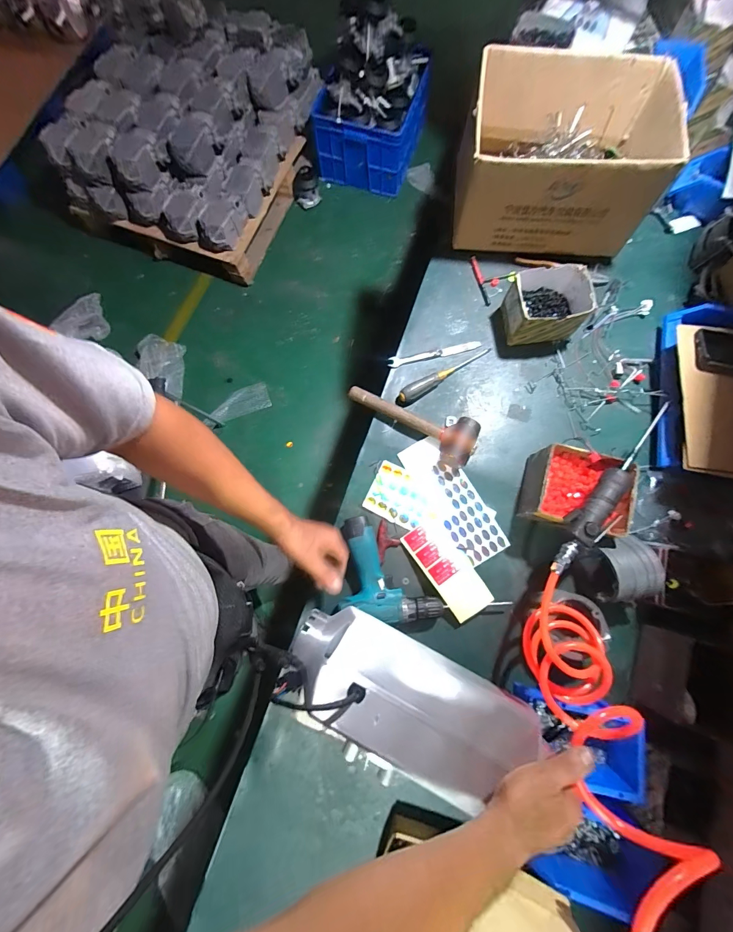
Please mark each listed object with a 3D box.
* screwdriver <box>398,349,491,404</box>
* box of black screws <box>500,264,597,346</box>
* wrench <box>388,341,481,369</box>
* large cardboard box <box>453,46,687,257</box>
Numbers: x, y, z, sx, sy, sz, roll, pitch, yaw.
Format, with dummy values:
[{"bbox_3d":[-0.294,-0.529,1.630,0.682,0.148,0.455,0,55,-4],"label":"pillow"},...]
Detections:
[{"bbox_3d":[0.169,-0.200,0.743,0.231,0.030,0.027,-32,79,-6],"label":"screwdriver"},{"bbox_3d":[0.382,-0.340,0.735,0.160,0.094,0.132,-5,78,-1],"label":"box of black screws"},{"bbox_3d":[0.150,-0.246,0.761,0.206,0.006,0.023,-12,78,-2],"label":"wrench"},{"bbox_3d":[0.407,-0.658,0.749,0.388,0.209,0.308,7,78,2],"label":"large cardboard box"}]

